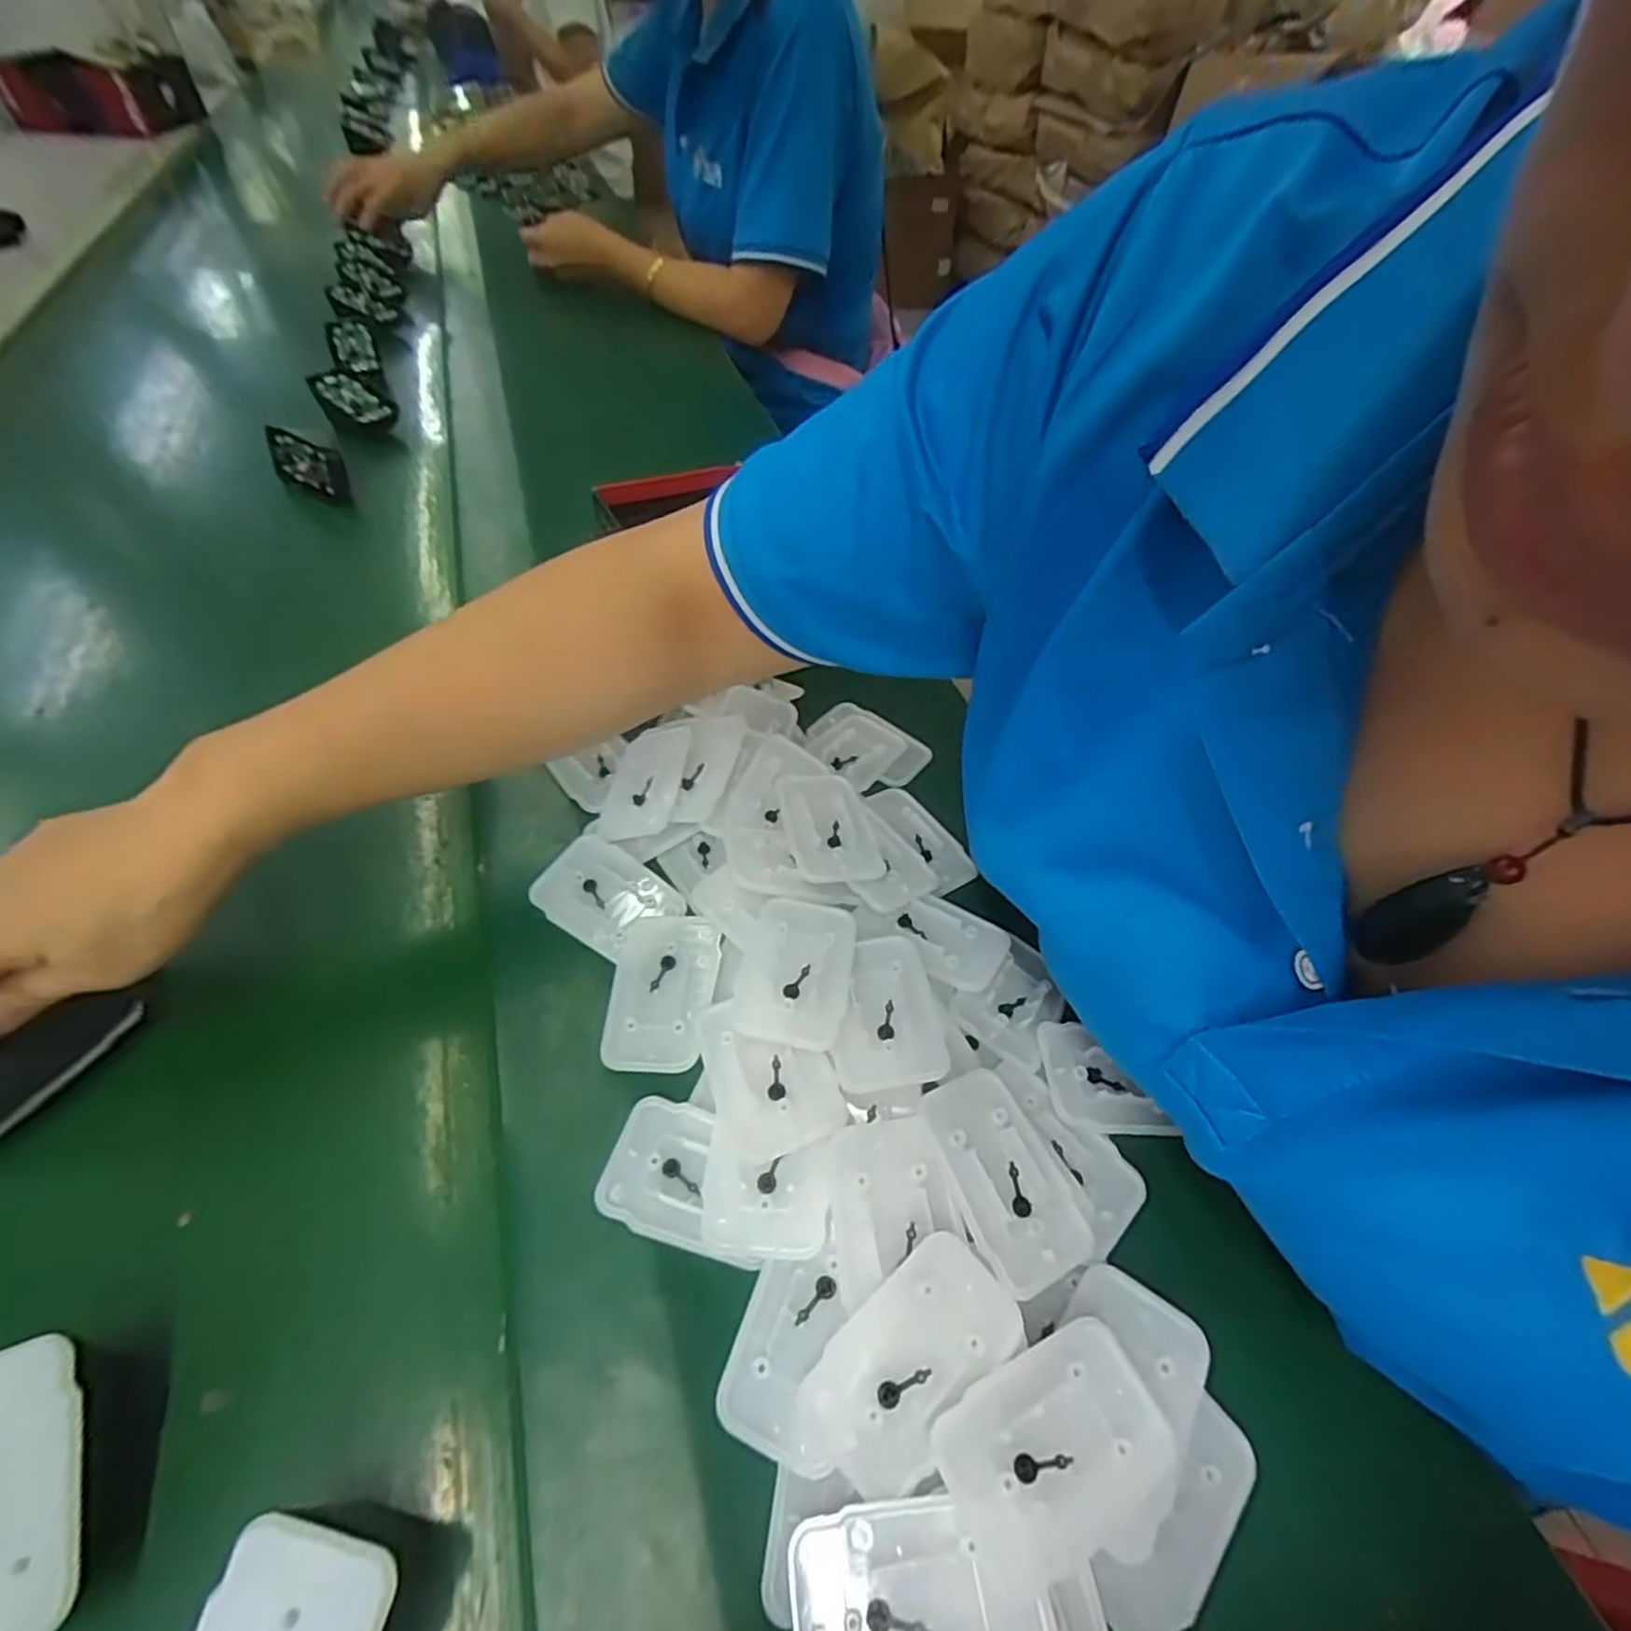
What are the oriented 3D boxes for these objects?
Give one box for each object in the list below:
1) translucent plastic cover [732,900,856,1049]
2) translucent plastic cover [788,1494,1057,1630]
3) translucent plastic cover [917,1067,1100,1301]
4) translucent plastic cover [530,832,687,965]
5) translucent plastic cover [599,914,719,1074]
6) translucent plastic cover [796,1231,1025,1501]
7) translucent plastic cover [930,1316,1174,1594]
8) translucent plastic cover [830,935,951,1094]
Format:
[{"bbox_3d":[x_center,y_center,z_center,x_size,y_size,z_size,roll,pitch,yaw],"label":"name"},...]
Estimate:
[{"bbox_3d":[-0.009,0.063,0.309,0.046,0.005,0.069,11,50,4],"label":"translucent plastic cover"},{"bbox_3d":[0.028,0.217,0.201,0.068,0.004,0.044,-9,50,0],"label":"translucent plastic cover"},{"bbox_3d":[0.068,0.128,0.264,0.040,0.004,0.070,-15,58,-22],"label":"translucent plastic cover"},{"bbox_3d":[-0.098,0.038,0.346,0.067,0.005,0.045,31,54,19],"label":"translucent plastic cover"},{"bbox_3d":[-0.066,0.074,0.316,0.043,0.008,0.068,5,50,-1],"label":"translucent plastic cover"},{"bbox_3d":[0.030,0.170,0.231,0.069,0.006,0.042,-37,74,-19],"label":"translucent plastic cover"},{"bbox_3d":[0.071,0.189,0.221,0.069,0.005,0.045,-19,53,-17],"label":"translucent plastic cover"},{"bbox_3d":[0.027,0.077,0.300,0.043,0.005,0.068,-8,42,0],"label":"translucent plastic cover"}]

